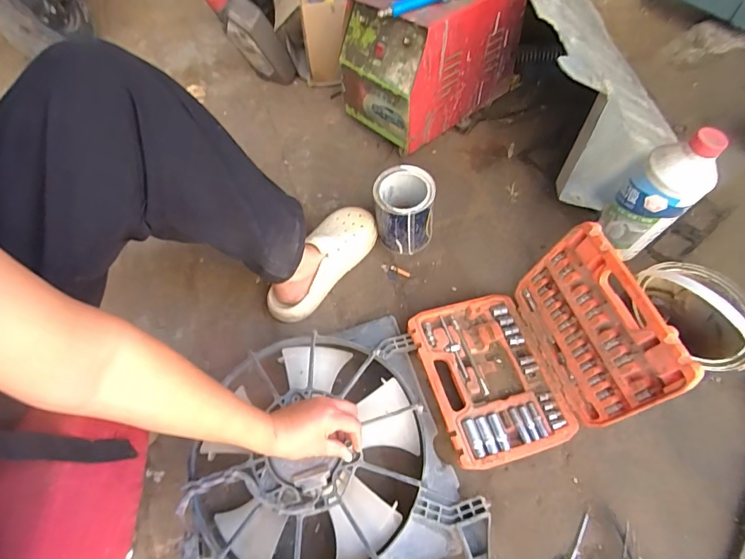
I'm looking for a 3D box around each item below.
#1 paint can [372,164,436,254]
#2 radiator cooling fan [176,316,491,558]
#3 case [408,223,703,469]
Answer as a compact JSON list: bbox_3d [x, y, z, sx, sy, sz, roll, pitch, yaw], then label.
[{"bbox_3d":[0.059,-0.124,0.795,0.104,0.130,0.101,-2,62,3],"label":"paint can"},{"bbox_3d":[-0.074,0.252,0.615,0.378,0.094,0.365,-15,62,-4],"label":"radiator cooling fan"},{"bbox_3d":[0.218,0.103,0.613,0.267,0.201,0.245,-17,62,-5],"label":"case"}]

